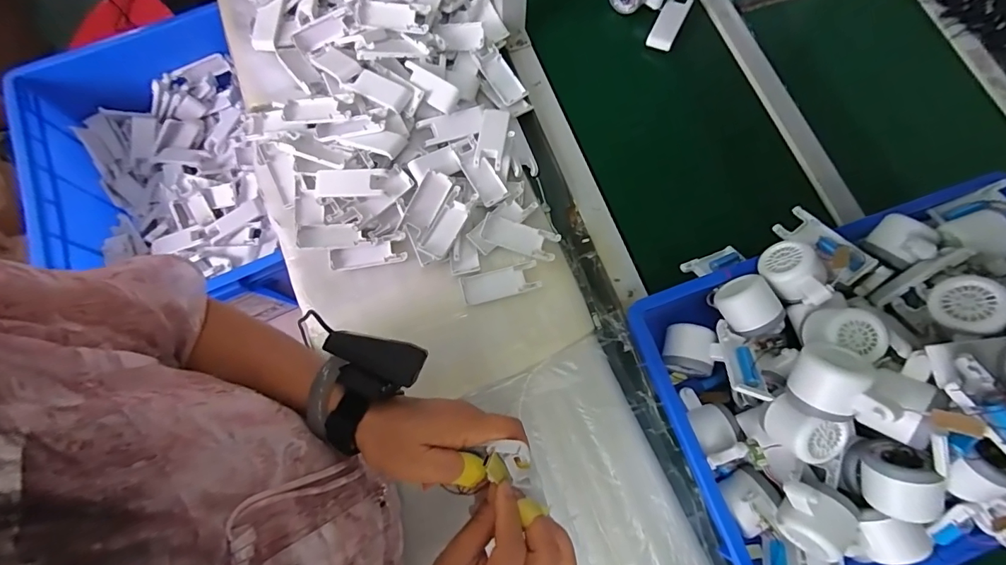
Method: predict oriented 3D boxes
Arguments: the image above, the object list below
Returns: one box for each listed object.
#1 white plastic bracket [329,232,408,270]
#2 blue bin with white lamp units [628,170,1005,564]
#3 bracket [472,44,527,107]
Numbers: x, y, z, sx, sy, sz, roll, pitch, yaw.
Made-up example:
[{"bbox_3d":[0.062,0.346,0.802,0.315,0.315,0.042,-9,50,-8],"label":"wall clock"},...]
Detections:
[{"bbox_3d":[-0.183,-0.039,0.596,0.101,0.011,0.039,-12,75,-4],"label":"white plastic bracket"},{"bbox_3d":[0.452,0.096,0.461,0.511,0.210,0.367,-17,75,-6],"label":"blue bin with white lamp units"},{"bbox_3d":[-0.003,-0.310,0.663,0.041,0.035,0.098,-30,77,-9],"label":"bracket"}]

